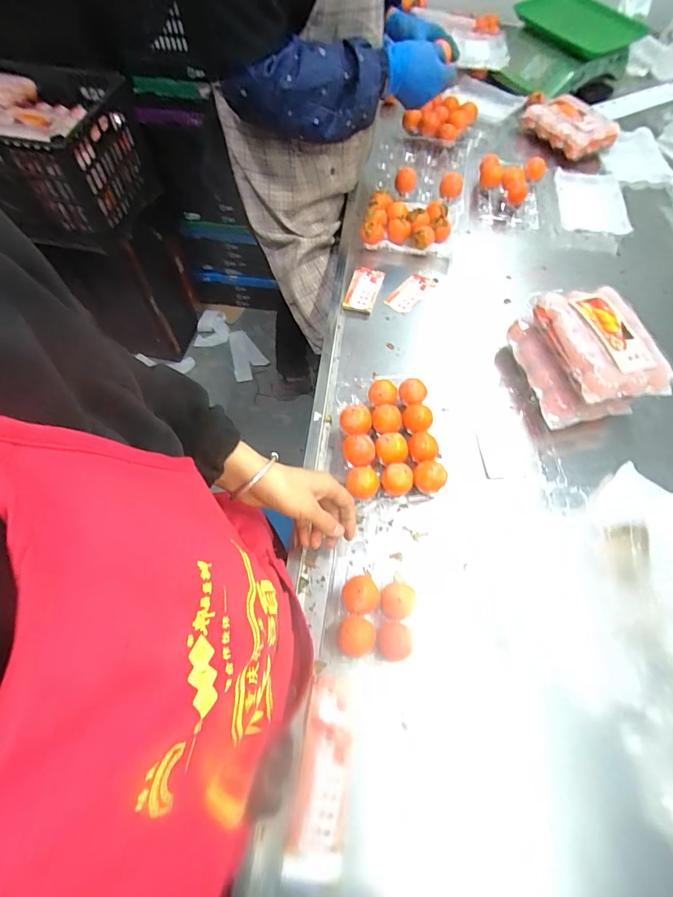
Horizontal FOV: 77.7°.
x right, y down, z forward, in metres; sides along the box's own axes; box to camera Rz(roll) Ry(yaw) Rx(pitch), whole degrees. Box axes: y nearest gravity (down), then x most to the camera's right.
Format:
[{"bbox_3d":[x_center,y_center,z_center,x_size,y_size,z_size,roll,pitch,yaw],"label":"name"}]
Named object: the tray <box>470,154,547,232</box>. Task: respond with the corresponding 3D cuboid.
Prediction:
[{"bbox_3d":[0.365,-0.545,0.885,0.141,0.061,0.176,12,64,5],"label":"tray"}]

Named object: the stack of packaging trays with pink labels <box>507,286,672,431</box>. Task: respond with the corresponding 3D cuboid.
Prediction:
[{"bbox_3d":[0.373,-0.139,0.639,0.159,0.111,0.192,-11,64,-6],"label":"stack of packaging trays with pink labels"}]

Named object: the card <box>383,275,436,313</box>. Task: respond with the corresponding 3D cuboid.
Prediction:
[{"bbox_3d":[0.136,-0.287,0.765,0.049,0.008,0.102,37,70,14],"label":"card"}]

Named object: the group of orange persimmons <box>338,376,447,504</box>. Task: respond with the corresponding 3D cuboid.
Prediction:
[{"bbox_3d":[0.073,-0.017,0.612,0.141,0.060,0.194,-5,64,-3],"label":"group of orange persimmons"}]

